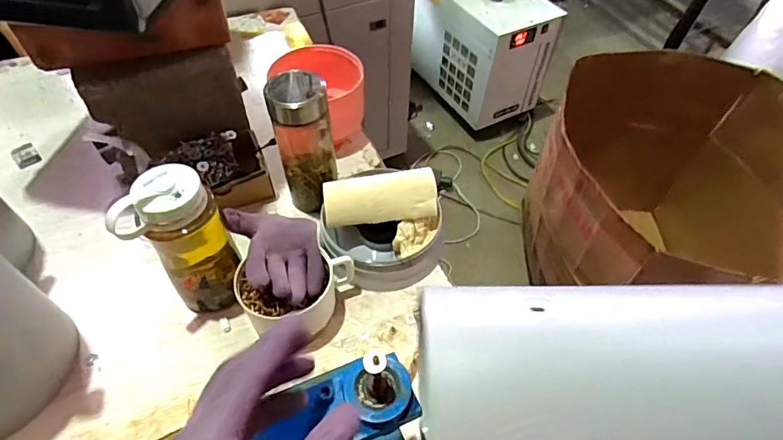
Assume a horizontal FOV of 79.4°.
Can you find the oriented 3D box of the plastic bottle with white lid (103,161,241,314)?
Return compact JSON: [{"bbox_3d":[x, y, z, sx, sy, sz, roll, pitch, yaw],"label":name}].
[{"bbox_3d":[-0.223,0.035,0.530,0.085,0.186,0.087,1,52,-1],"label":"plastic bottle with white lid"}]

